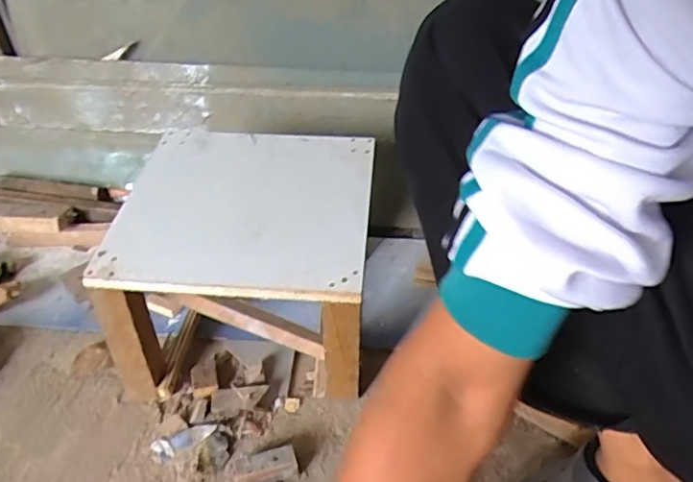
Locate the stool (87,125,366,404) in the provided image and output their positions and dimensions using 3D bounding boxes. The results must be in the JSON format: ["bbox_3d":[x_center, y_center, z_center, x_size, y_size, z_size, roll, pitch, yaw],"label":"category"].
[{"bbox_3d":[-0.124,0.027,0.744,0.297,0.235,0.292,2,42,2],"label":"stool"}]

